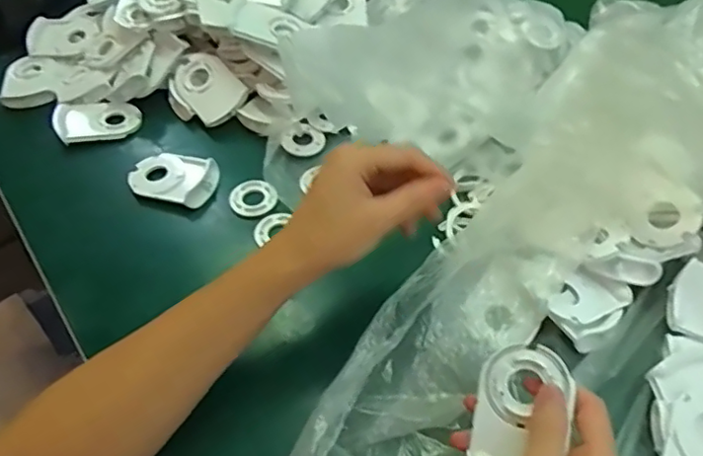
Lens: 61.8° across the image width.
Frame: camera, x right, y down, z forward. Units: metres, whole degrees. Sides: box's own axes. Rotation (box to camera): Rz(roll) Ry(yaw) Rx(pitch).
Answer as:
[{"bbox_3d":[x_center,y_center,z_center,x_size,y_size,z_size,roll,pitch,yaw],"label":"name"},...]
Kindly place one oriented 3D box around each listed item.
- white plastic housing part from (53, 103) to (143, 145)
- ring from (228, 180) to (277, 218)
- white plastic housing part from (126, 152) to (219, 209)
[{"bbox_3d":[-0.268,-0.113,0.624,0.083,0.021,0.050,-9,51,-6],"label":"white plastic housing part"},{"bbox_3d":[-0.093,-0.028,0.555,0.044,0.005,0.040,-3,51,-1],"label":"ring"},{"bbox_3d":[-0.173,-0.049,0.575,0.086,0.025,0.055,16,53,14],"label":"white plastic housing part"}]

